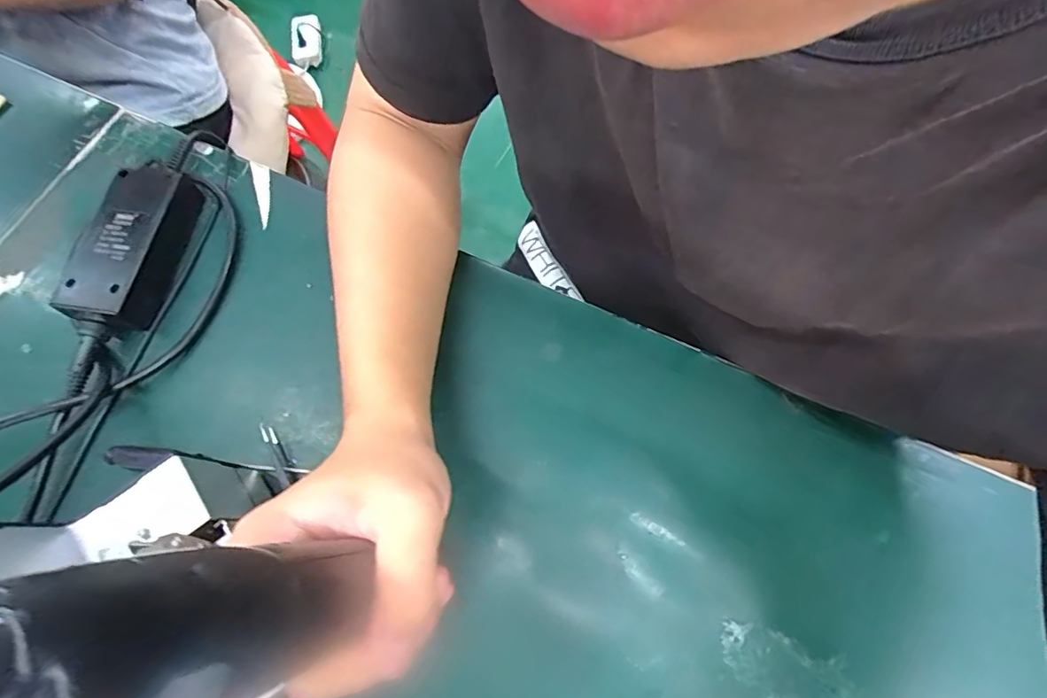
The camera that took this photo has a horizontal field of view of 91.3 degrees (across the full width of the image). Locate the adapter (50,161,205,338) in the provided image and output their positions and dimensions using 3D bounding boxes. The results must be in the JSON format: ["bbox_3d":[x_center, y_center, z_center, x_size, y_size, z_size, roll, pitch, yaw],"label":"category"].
[{"bbox_3d":[-0.277,-0.072,0.364,0.054,0.030,0.127,7,72,5],"label":"adapter"}]

